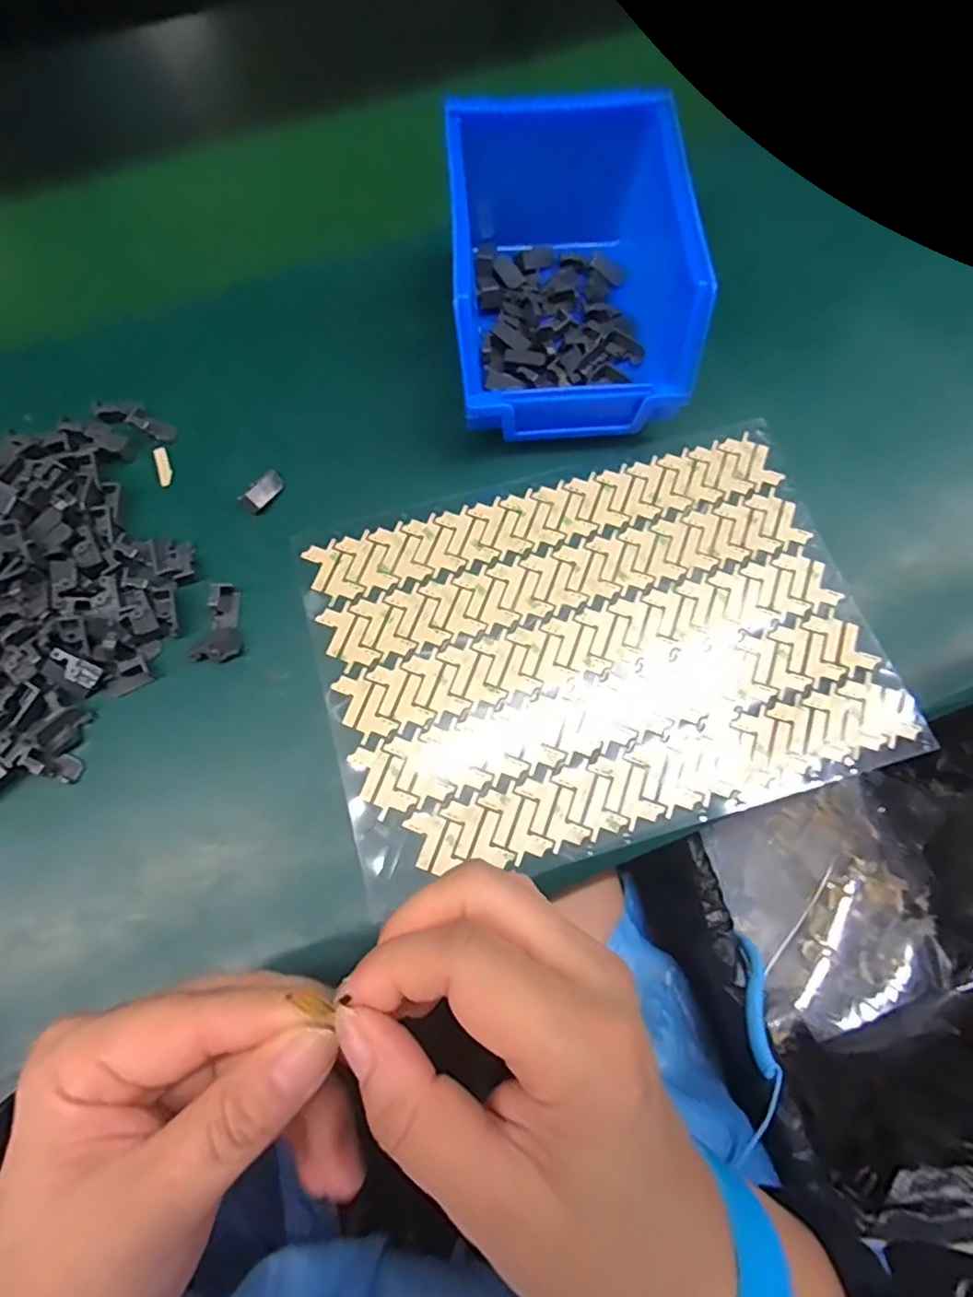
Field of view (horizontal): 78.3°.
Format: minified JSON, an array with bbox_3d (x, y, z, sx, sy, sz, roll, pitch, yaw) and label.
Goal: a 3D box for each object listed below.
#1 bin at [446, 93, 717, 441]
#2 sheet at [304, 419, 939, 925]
[{"bbox_3d":[0.035,-0.179,0.291,0.106,0.077,0.141,-4,71,-1],"label":"bin"},{"bbox_3d":[0.048,-0.001,0.276,0.242,0.008,0.177,-15,74,-3],"label":"sheet"}]

